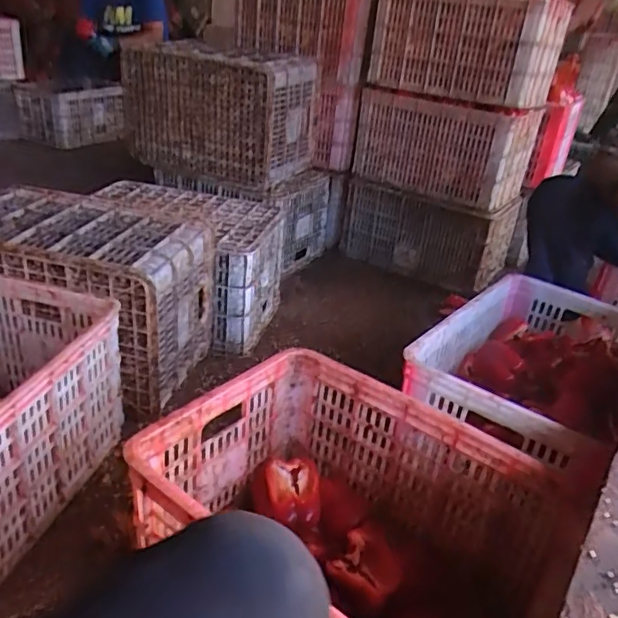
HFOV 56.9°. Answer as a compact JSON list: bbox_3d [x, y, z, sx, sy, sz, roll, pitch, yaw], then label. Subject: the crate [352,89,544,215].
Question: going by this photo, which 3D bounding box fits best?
[{"bbox_3d":[0.422,-0.517,1.794,0.462,0.275,0.303,24,33,31],"label":"crate"}]

